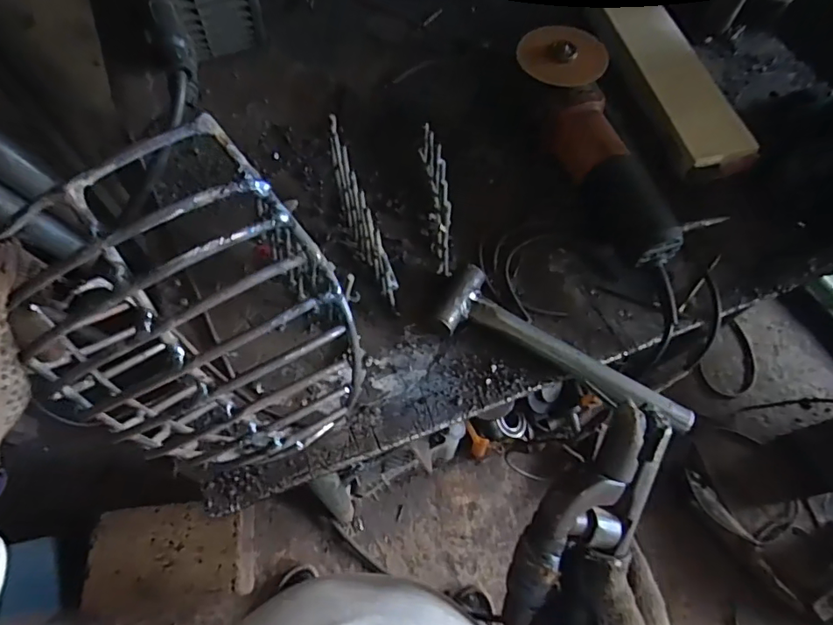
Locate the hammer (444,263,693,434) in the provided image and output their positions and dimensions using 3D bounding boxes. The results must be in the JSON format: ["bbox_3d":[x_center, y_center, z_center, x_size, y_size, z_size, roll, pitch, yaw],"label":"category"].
[{"bbox_3d":[0.140,0.032,0.476,0.231,0.027,0.065,24,65,8],"label":"hammer"}]

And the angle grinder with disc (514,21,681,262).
[{"bbox_3d":[0.184,-0.170,0.534,0.067,0.095,0.269,-15,66,-10],"label":"angle grinder with disc"}]

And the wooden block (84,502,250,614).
[{"bbox_3d":[-0.523,0.537,1.124,0.310,0.145,0.201,-6,65,-6],"label":"wooden block"}]

